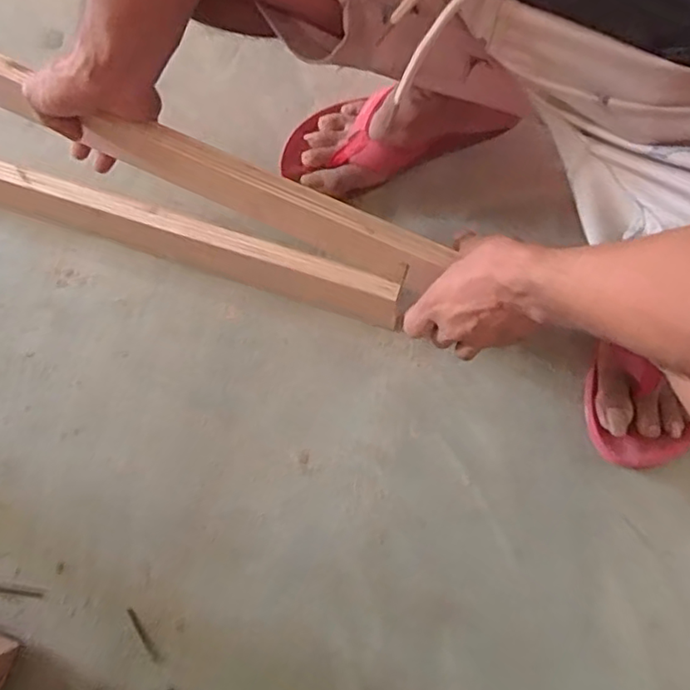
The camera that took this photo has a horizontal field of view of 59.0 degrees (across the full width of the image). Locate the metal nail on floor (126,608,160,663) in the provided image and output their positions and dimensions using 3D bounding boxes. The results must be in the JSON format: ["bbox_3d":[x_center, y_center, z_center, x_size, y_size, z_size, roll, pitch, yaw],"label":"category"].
[{"bbox_3d":[-0.174,0.249,0.523,0.006,0.004,0.050,-36,73,-10],"label":"metal nail on floor"}]

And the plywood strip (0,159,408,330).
[{"bbox_3d":[-0.321,-0.156,0.621,0.775,0.090,0.029,18,72,8],"label":"plywood strip"}]

